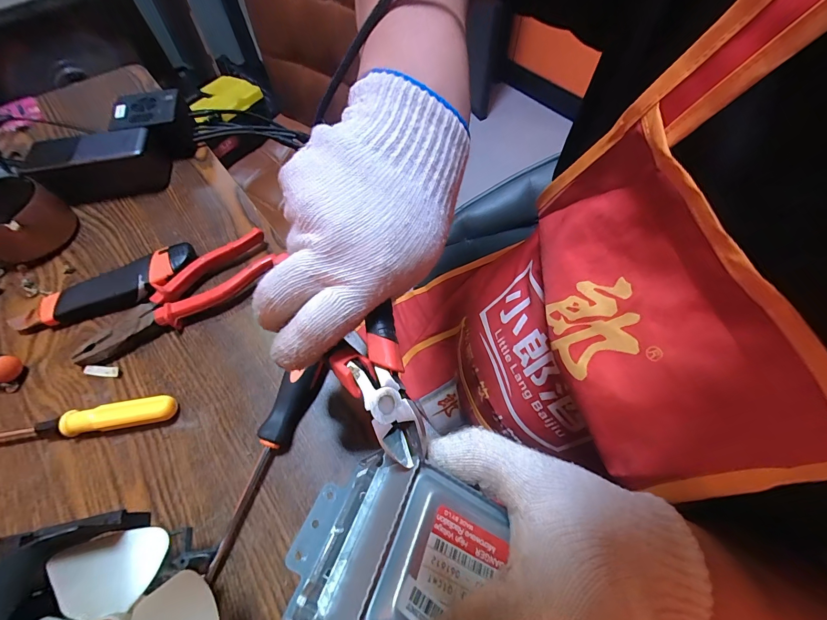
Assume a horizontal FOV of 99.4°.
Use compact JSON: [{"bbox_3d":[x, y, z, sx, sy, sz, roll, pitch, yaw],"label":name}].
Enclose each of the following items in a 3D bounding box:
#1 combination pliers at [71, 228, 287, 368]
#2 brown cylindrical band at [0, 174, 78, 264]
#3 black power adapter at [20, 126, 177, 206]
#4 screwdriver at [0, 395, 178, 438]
[{"bbox_3d":[-0.229,-0.014,0.346,0.194,0.026,0.054,-31,64,-16],"label":"combination pliers"},{"bbox_3d":[-0.437,-0.100,0.386,0.091,0.051,0.086,0,60,0],"label":"brown cylindrical band"},{"bbox_3d":[-0.377,-0.175,0.425,0.137,0.057,0.058,-16,61,-8],"label":"black power adapter"},{"bbox_3d":[-0.277,0.094,0.288,0.156,0.020,0.021,-9,60,-4],"label":"screwdriver"}]

